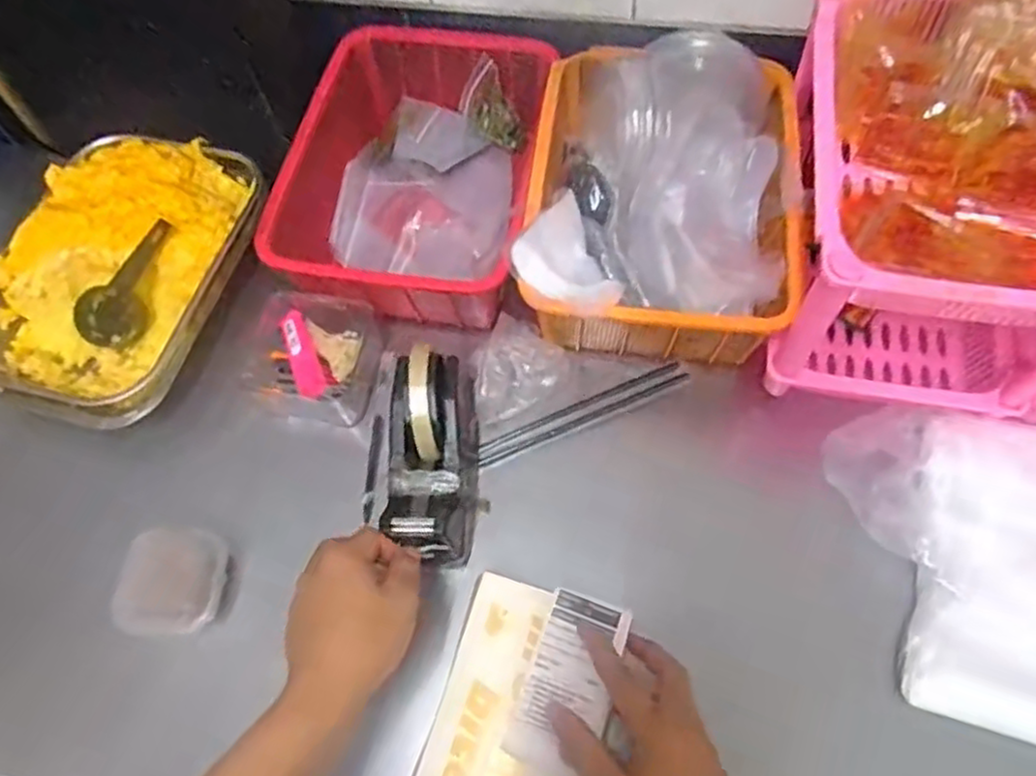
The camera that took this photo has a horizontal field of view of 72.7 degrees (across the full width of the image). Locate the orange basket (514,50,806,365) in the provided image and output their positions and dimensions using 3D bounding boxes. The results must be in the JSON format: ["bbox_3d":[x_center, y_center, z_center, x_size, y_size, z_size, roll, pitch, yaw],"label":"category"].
[{"bbox_3d":[0.125,-0.168,0.621,0.217,0.113,0.284,5,64,6],"label":"orange basket"}]

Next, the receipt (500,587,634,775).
[{"bbox_3d":[0.035,0.195,0.468,0.058,0.009,0.111,21,64,13],"label":"receipt"}]

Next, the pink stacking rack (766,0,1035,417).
[{"bbox_3d":[0.325,-0.149,0.579,0.197,0.192,0.298,7,65,7],"label":"pink stacking rack"}]

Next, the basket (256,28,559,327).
[{"bbox_3d":[-0.092,-0.205,0.681,0.230,0.097,0.293,6,64,6],"label":"basket"}]

